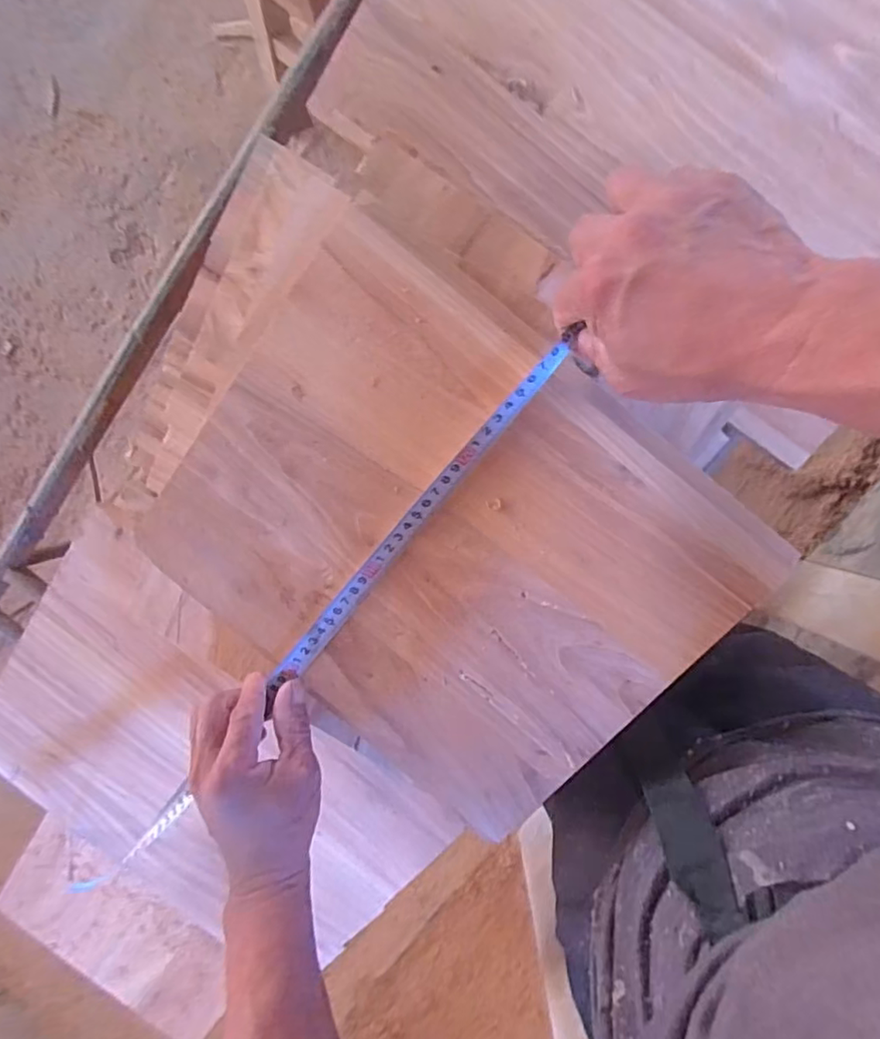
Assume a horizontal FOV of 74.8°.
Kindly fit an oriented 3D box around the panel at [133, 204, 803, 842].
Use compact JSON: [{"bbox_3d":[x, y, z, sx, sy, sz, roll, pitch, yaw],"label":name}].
[{"bbox_3d":[-0.006,0.019,0.382,0.334,0.013,0.293,39,106,0],"label":"panel"}]

